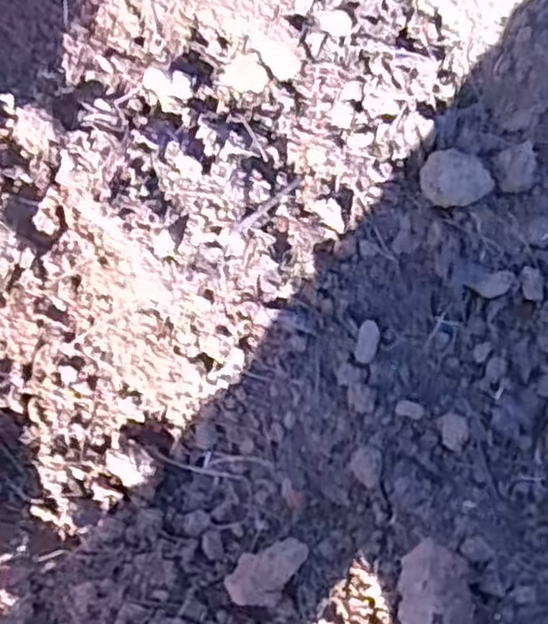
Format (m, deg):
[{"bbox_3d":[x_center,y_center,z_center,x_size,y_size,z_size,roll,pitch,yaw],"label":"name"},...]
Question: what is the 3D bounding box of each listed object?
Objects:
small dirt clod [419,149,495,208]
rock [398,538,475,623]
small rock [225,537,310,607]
[{"bbox_3d":[0.118,-0.085,0.498,0.043,0.024,0.037,7,69,2],"label":"small dirt clod"},{"bbox_3d":[0.082,0.143,0.390,0.039,0.040,0.043,20,70,6],"label":"rock"},{"bbox_3d":[-0.004,0.137,0.405,0.028,0.021,0.042,32,72,10],"label":"small rock"}]

